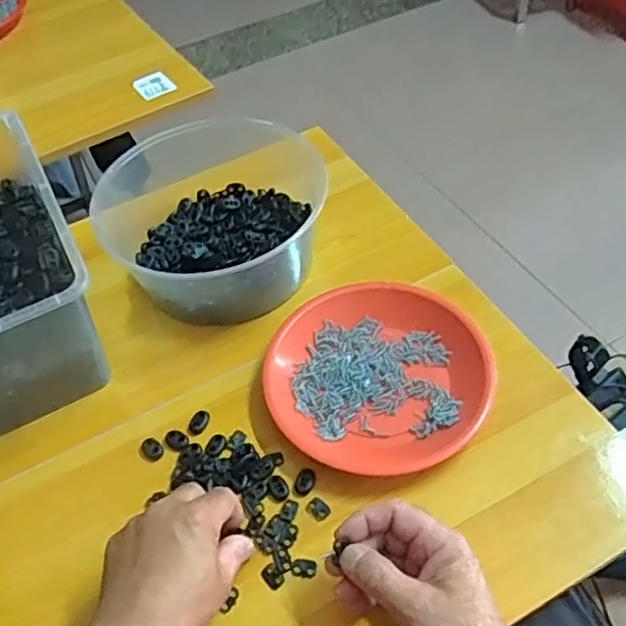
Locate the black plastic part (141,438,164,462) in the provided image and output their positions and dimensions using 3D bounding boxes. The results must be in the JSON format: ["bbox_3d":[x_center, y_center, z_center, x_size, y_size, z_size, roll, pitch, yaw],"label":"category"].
[{"bbox_3d":[-0.138,0.117,0.554,0.016,0.008,0.020,-39,57,-24],"label":"black plastic part"}]

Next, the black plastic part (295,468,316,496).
[{"bbox_3d":[-0.006,0.136,0.523,0.016,0.004,0.023,16,54,18],"label":"black plastic part"}]

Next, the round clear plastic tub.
[{"bbox_3d":[-0.098,-0.109,0.675,0.215,0.087,0.241,10,52,14],"label":"round clear plastic tub"}]

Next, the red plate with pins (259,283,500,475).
[{"bbox_3d":[0.056,0.052,0.562,0.192,0.033,0.174,5,51,10],"label":"red plate with pins"}]

